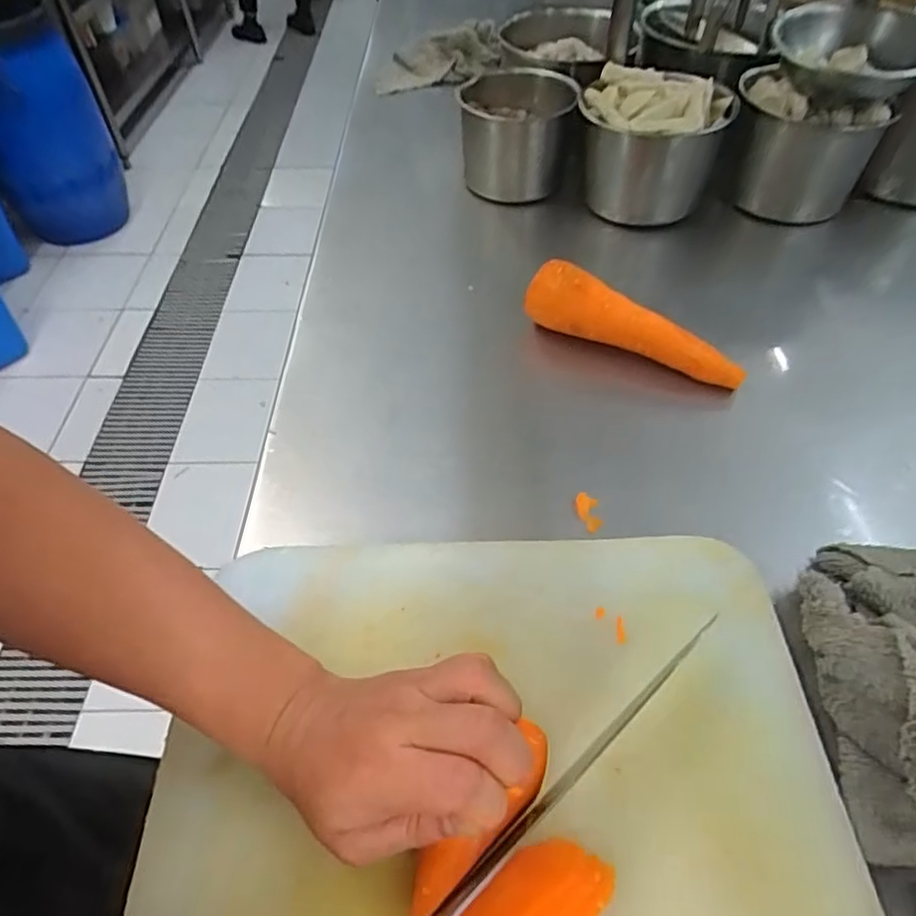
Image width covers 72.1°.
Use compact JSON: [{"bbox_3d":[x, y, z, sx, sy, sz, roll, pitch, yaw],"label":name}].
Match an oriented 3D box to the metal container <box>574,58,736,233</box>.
[{"bbox_3d":[0.200,-0.325,0.674,0.143,0.127,0.133,20,54,17],"label":"metal container"}]

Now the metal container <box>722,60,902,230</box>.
[{"bbox_3d":[0.365,-0.329,0.679,0.142,0.133,0.115,18,51,15],"label":"metal container"}]

